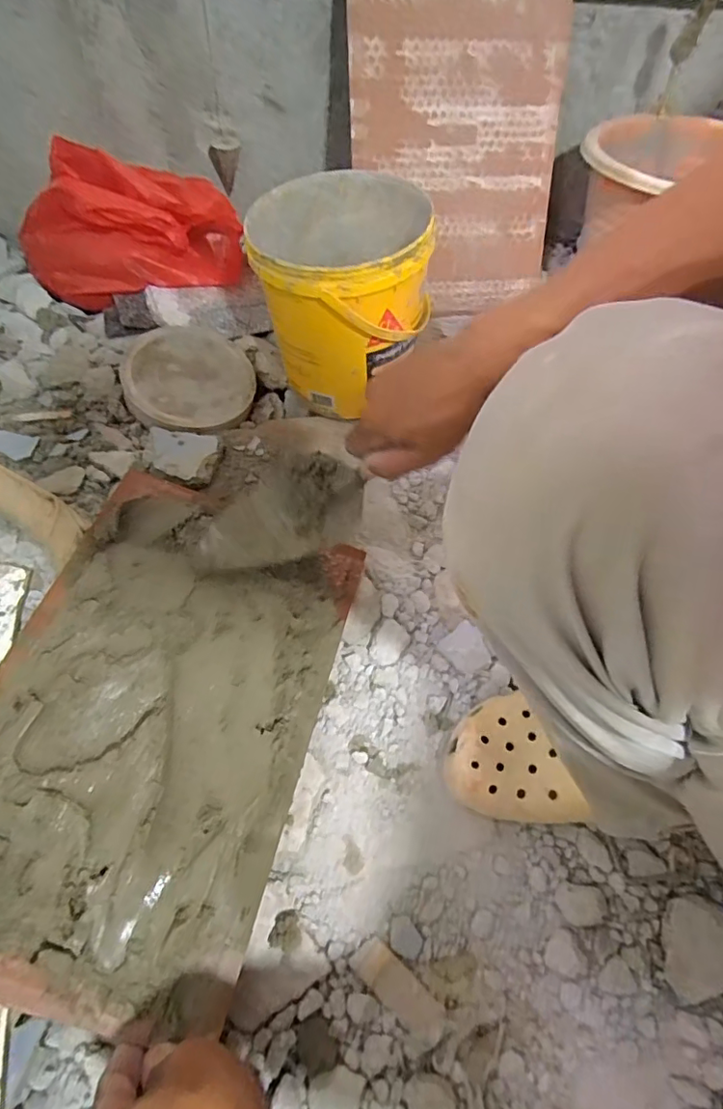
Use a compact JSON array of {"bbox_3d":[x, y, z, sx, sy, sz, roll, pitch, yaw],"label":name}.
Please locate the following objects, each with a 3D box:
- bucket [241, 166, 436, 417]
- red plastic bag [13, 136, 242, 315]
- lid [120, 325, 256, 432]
[{"bbox_3d":[-0.024,-0.287,0.610,0.175,0.183,0.190,2,59,-3],"label":"bucket"},{"bbox_3d":[-0.297,-0.416,0.687,0.264,0.154,0.085,-7,60,-8],"label":"red plastic bag"},{"bbox_3d":[-0.204,-0.207,0.652,0.156,0.028,0.156,6,62,-12],"label":"lid"}]

